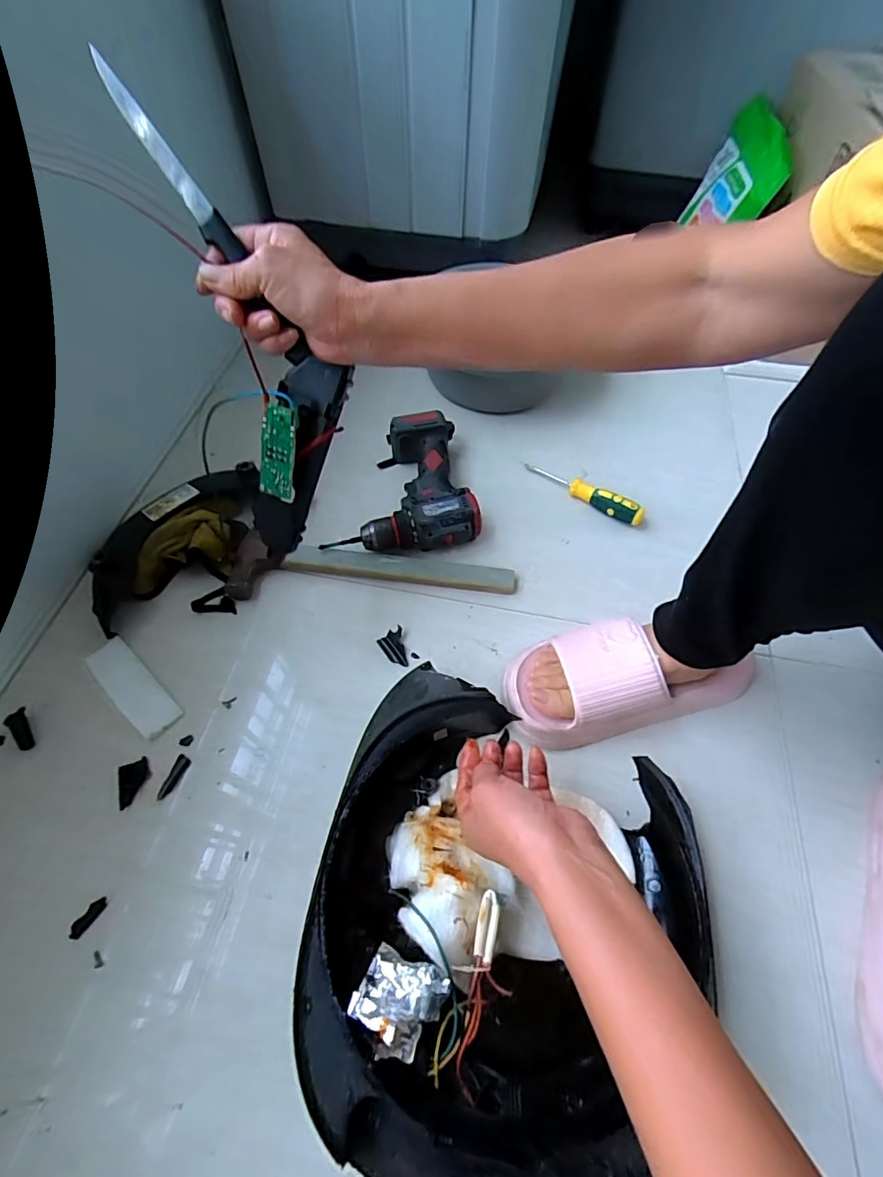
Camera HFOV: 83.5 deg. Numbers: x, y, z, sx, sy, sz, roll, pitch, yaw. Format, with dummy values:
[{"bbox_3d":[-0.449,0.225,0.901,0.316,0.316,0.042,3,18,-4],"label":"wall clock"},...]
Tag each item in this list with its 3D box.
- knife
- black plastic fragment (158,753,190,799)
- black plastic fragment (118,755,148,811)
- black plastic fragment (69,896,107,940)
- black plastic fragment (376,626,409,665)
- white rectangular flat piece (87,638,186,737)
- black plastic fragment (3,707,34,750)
[{"bbox_3d":[-0.154,-0.244,0.329,0.014,0.015,0.195,-44,110,-24],"label":"knife"},{"bbox_3d":[-0.257,0.181,0.475,0.014,0.004,0.041,13,59,7],"label":"black plastic fragment"},{"bbox_3d":[-0.297,0.182,0.468,0.018,0.019,0.046,10,58,5],"label":"black plastic fragment"},{"bbox_3d":[-0.299,0.277,0.418,0.012,0.004,0.032,31,62,17],"label":"black plastic fragment"},{"bbox_3d":[-0.055,0.065,0.549,0.028,0.008,0.045,-9,59,-7],"label":"black plastic fragment"},{"bbox_3d":[-0.324,0.103,0.520,0.125,0.006,0.040,38,65,20],"label":"white rectangular flat piece"},{"bbox_3d":[-0.420,0.142,0.490,0.019,0.009,0.043,-27,78,-17],"label":"black plastic fragment"}]

